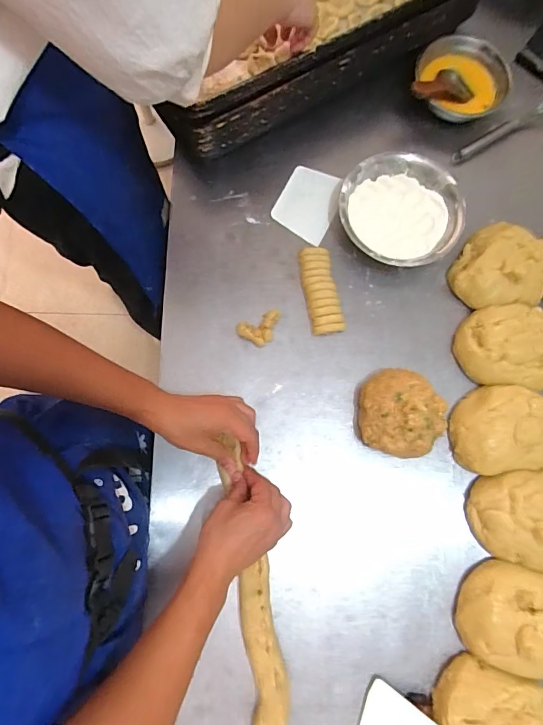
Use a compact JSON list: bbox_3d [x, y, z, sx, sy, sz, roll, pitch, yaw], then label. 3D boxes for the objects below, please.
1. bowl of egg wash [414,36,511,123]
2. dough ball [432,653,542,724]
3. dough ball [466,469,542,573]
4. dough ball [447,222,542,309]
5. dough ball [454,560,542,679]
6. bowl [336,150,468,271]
[{"bbox_3d":[0.330,-0.488,0.719,0.138,0.053,0.143,0,77,-1],"label":"bowl of egg wash"},{"bbox_3d":[0.274,0.449,0.501,0.147,0.057,0.130,24,78,4],"label":"dough ball"},{"bbox_3d":[0.342,0.215,0.552,0.126,0.051,0.127,0,77,-1],"label":"dough ball"},{"bbox_3d":[0.360,-0.138,0.637,0.134,0.048,0.140,33,79,6],"label":"dough ball"},{"bbox_3d":[0.324,0.334,0.534,0.147,0.057,0.128,18,78,3],"label":"dough ball"},{"bbox_3d":[0.204,-0.237,0.659,0.187,0.058,0.178,0,77,-1],"label":"bowl"}]

